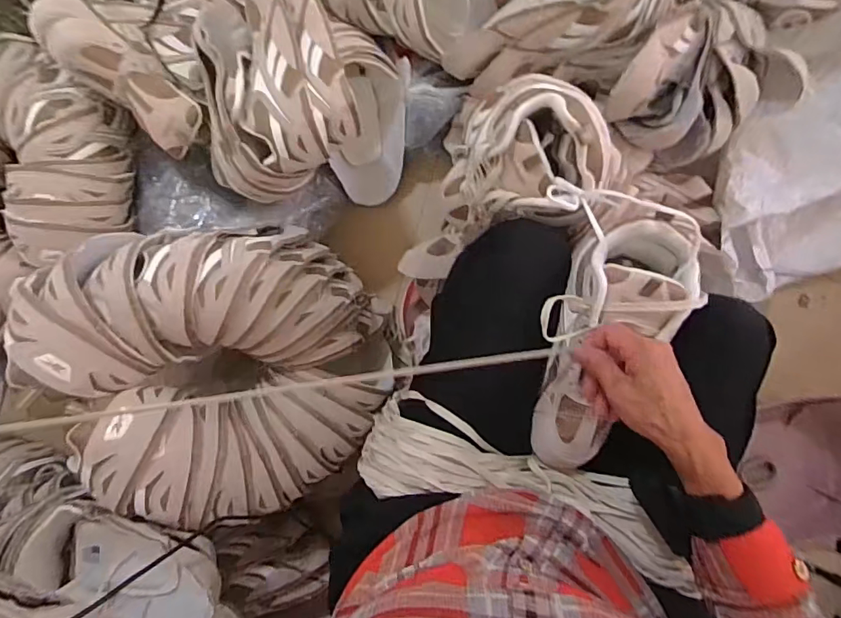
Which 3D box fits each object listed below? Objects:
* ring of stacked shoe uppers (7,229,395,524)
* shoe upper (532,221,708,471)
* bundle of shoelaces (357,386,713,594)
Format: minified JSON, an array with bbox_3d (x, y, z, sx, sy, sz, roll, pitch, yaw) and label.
[{"bbox_3d":[-0.244,0.052,0.674,0.404,0.132,0.404,0,91,-29],"label":"ring of stacked shoe uppers"},{"bbox_3d":[0.185,0.037,0.480,0.115,0.095,0.250,19,88,4],"label":"shoe upper"},{"bbox_3d":[0.110,0.176,0.504,0.344,0.078,0.096,15,87,4],"label":"bundle of shoelaces"}]

